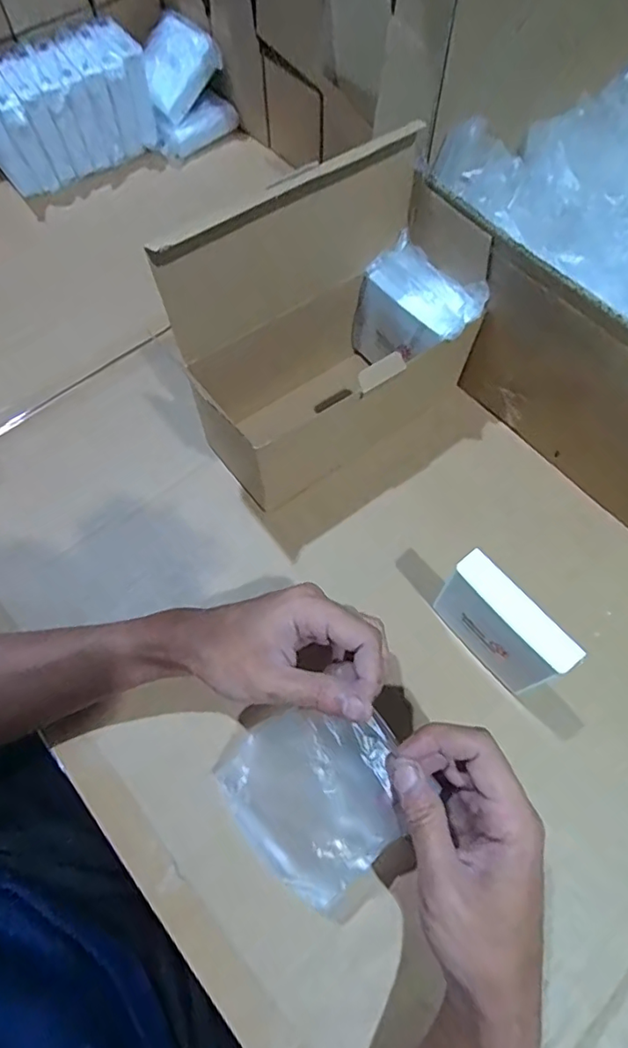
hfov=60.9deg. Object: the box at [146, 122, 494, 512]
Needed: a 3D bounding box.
[{"bbox_3d":[0.016,-0.141,0.399,0.212,0.182,0.102,-34,69,-17],"label":"box"}]

